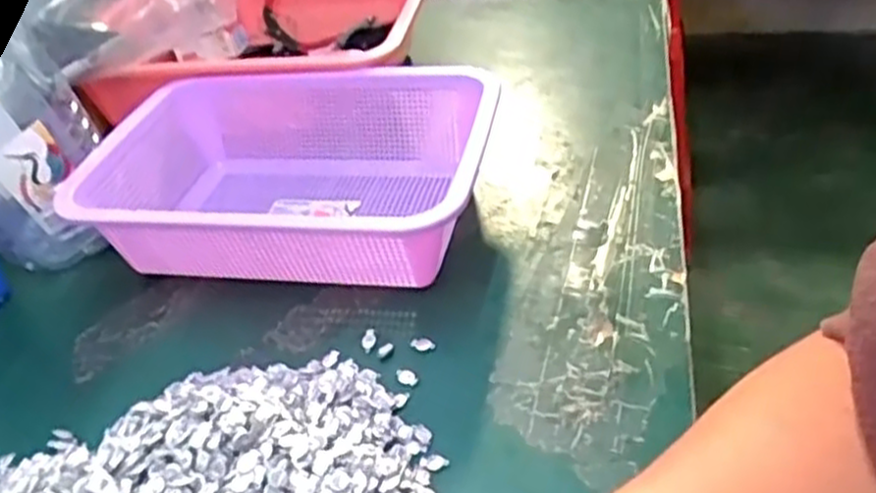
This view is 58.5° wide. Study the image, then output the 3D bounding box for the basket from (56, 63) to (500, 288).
[{"bbox_3d":[-0.101,-0.048,0.531,0.274,0.085,0.181,2,39,11],"label":"basket"}]

